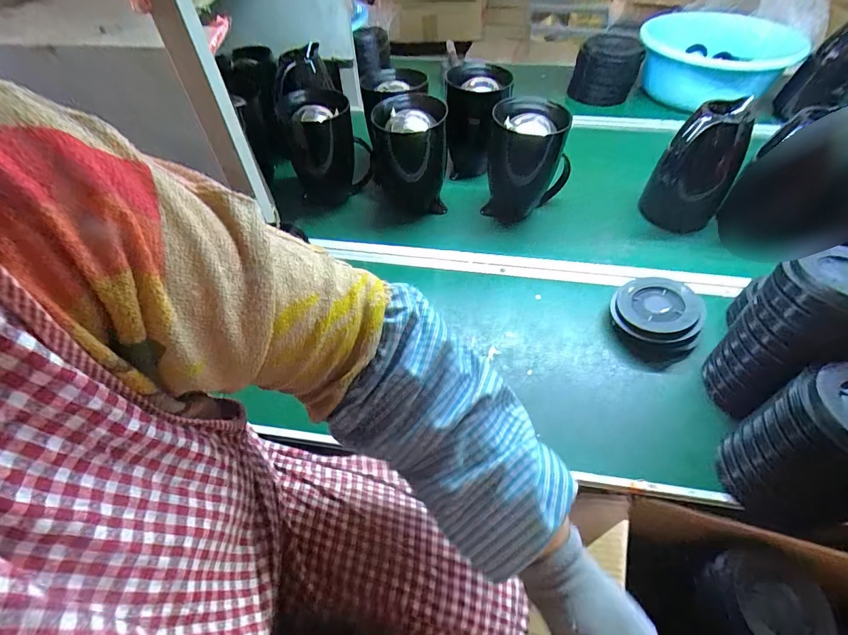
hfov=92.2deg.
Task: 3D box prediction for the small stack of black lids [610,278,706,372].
[{"bbox_3d":[0.340,0.001,0.603,0.130,0.062,0.121,36,60,26],"label":"small stack of black lids"}]

